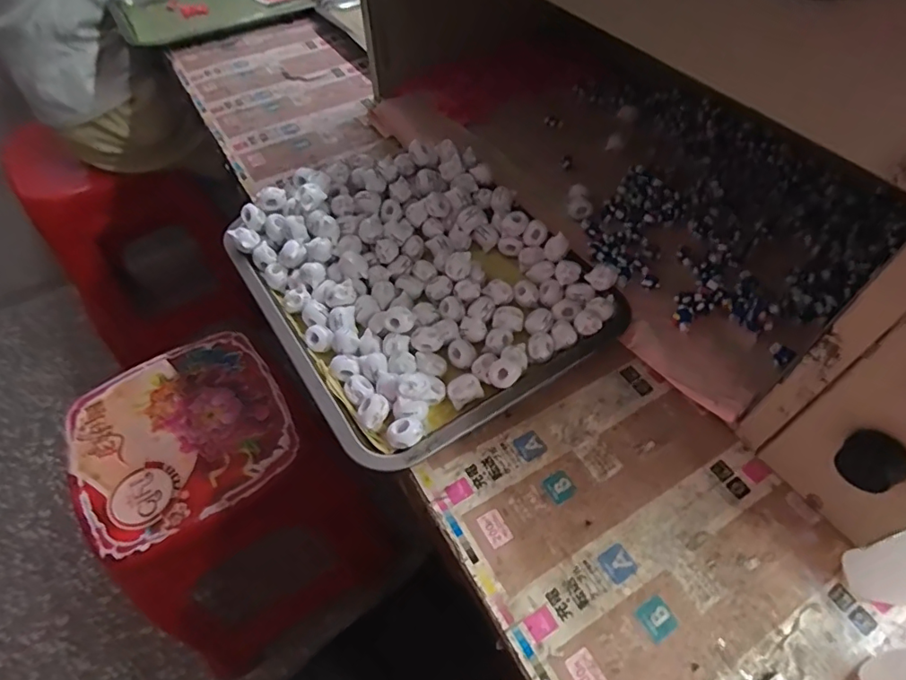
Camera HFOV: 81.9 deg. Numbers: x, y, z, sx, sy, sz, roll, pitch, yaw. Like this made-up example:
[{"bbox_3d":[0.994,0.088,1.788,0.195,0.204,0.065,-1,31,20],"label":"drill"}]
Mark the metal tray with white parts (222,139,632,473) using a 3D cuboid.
[{"bbox_3d":[-0.032,-0.059,0.445,0.246,0.048,0.289,-29,58,-18],"label":"metal tray with white parts"}]

